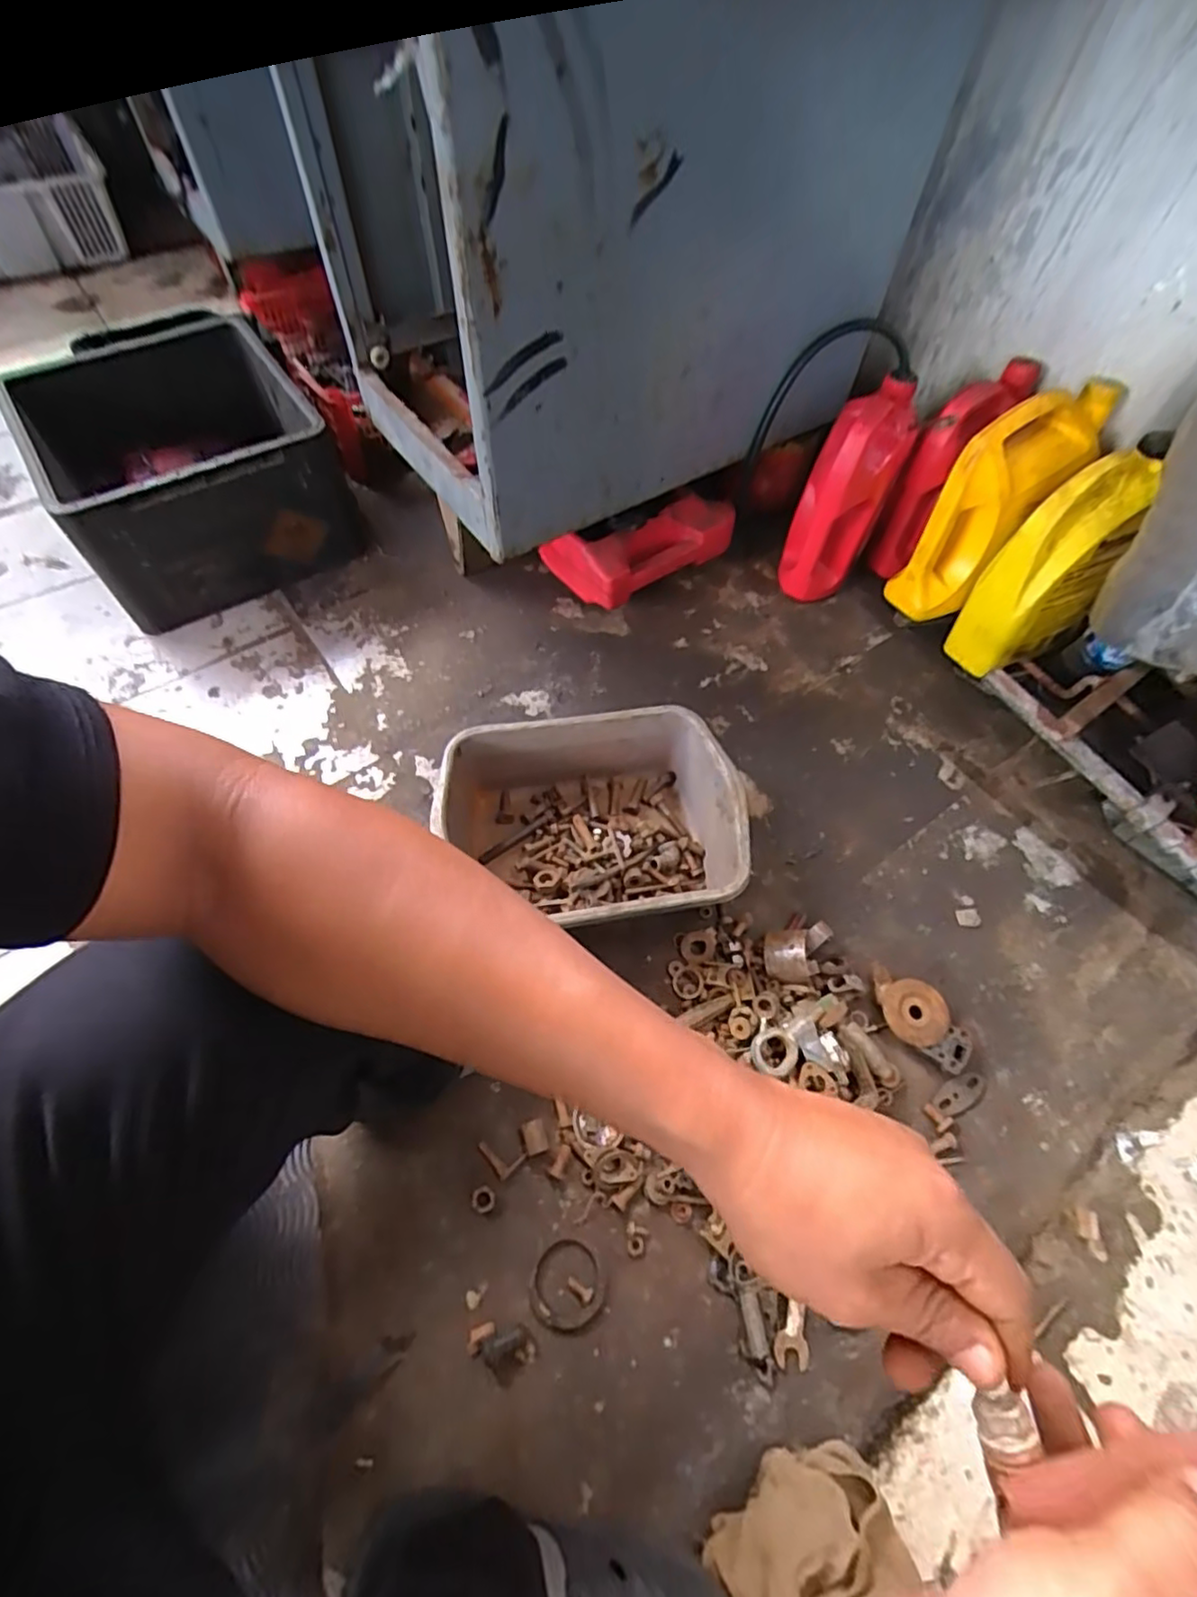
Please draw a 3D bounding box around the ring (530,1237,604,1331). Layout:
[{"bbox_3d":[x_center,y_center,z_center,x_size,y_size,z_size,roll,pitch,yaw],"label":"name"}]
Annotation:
[{"bbox_3d":[-0.030,0.459,0.604,0.065,0.007,0.070,1,60,-1],"label":"ring"}]

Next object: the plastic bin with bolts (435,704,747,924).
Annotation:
[{"bbox_3d":[-0.002,0.035,0.793,0.332,0.115,0.259,-7,61,-6],"label":"plastic bin with bolts"}]

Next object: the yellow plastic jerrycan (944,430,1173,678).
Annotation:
[{"bbox_3d":[0.611,-0.300,0.861,0.135,0.279,0.098,-20,63,-13],"label":"yellow plastic jerrycan"}]

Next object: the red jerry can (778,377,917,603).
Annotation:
[{"bbox_3d":[0.351,-0.420,0.948,0.108,0.316,0.139,24,62,12],"label":"red jerry can"}]

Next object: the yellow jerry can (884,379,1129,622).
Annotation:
[{"bbox_3d":[0.553,-0.387,0.886,0.191,0.284,0.091,-11,61,-8],"label":"yellow jerry can"}]

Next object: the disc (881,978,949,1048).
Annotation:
[{"bbox_3d":[0.360,0.245,0.734,0.067,0.026,0.072,1,60,-1],"label":"disc"}]

